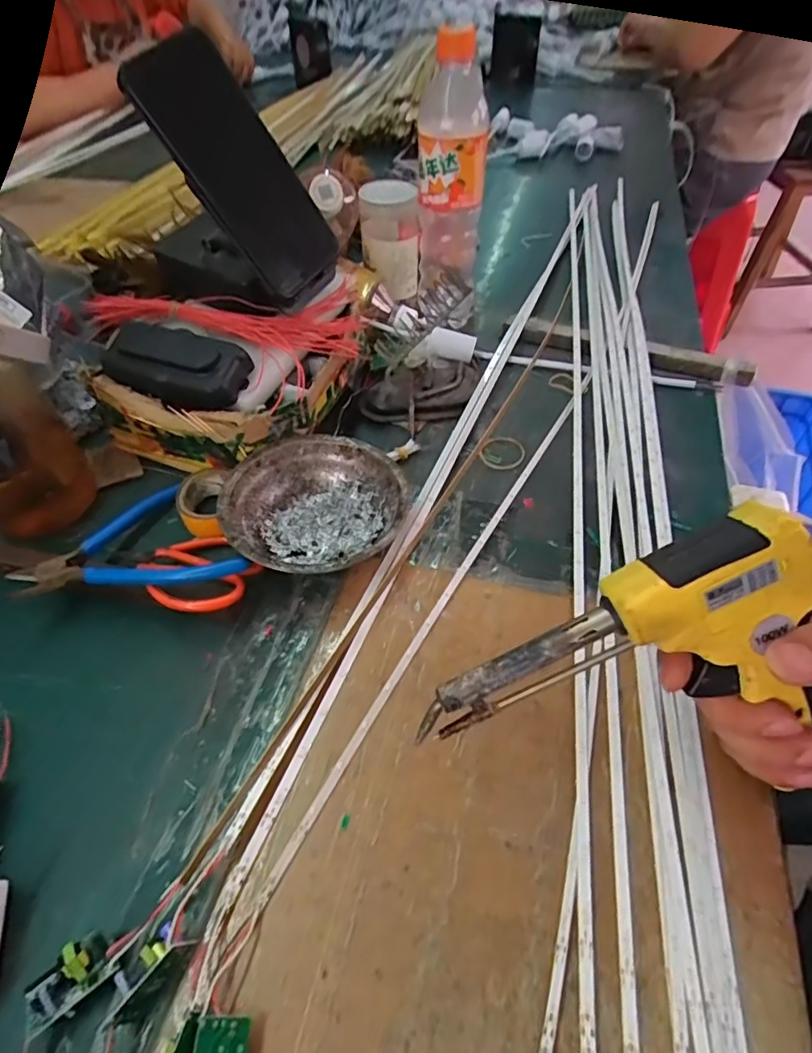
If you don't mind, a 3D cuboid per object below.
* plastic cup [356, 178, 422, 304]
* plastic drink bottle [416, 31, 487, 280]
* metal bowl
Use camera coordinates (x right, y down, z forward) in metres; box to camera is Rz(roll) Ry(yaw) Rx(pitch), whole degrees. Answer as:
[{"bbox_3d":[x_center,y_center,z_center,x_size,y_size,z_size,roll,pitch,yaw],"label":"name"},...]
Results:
[{"bbox_3d":[-0.016,-0.292,0.574,0.058,0.099,0.064,-2,49,1],"label":"plastic cup"},{"bbox_3d":[0.041,-0.320,0.517,0.060,0.212,0.066,-1,49,2],"label":"plastic drink bottle"},{"bbox_3d":[-0.062,-0.010,0.399,0.122,0.043,0.123,-2,49,2],"label":"metal bowl"}]

